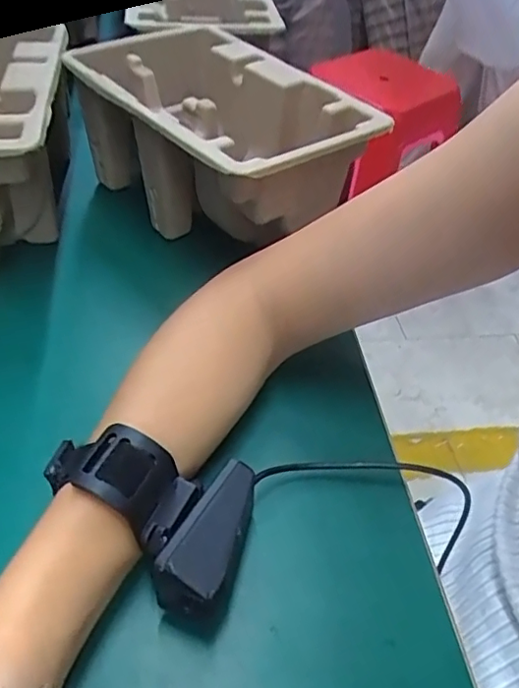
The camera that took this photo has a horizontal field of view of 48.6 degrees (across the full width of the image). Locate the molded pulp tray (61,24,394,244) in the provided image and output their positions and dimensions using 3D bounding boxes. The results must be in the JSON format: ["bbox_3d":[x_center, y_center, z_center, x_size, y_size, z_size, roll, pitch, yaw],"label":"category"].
[{"bbox_3d":[-0.037,-0.159,0.467,0.161,0.109,0.226,-25,53,-29],"label":"molded pulp tray"}]

